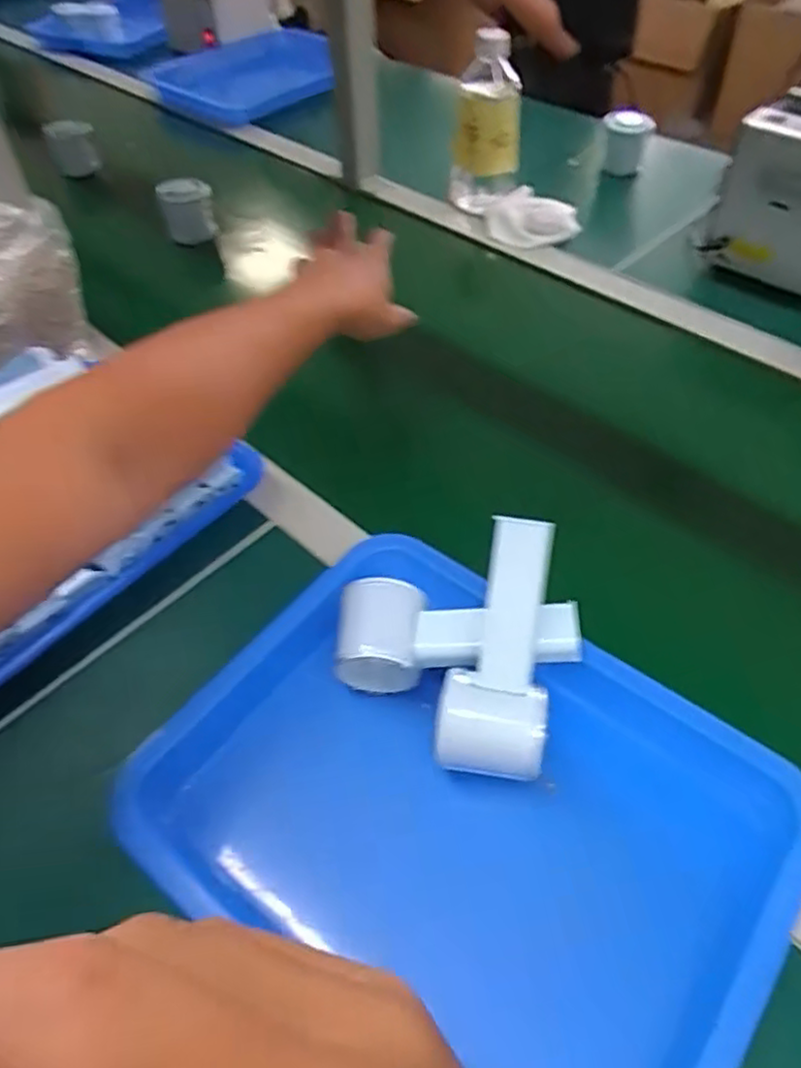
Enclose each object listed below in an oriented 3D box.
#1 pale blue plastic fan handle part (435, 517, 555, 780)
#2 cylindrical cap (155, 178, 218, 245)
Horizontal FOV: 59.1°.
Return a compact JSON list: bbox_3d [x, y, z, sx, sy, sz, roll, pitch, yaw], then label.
[{"bbox_3d":[0.061,0.069,0.422,0.059,0.053,0.146,9,84,10],"label":"pale blue plastic fan handle part"},{"bbox_3d":[-0.266,-0.402,0.881,0.059,0.069,0.060,-1,50,1],"label":"cylindrical cap"}]

